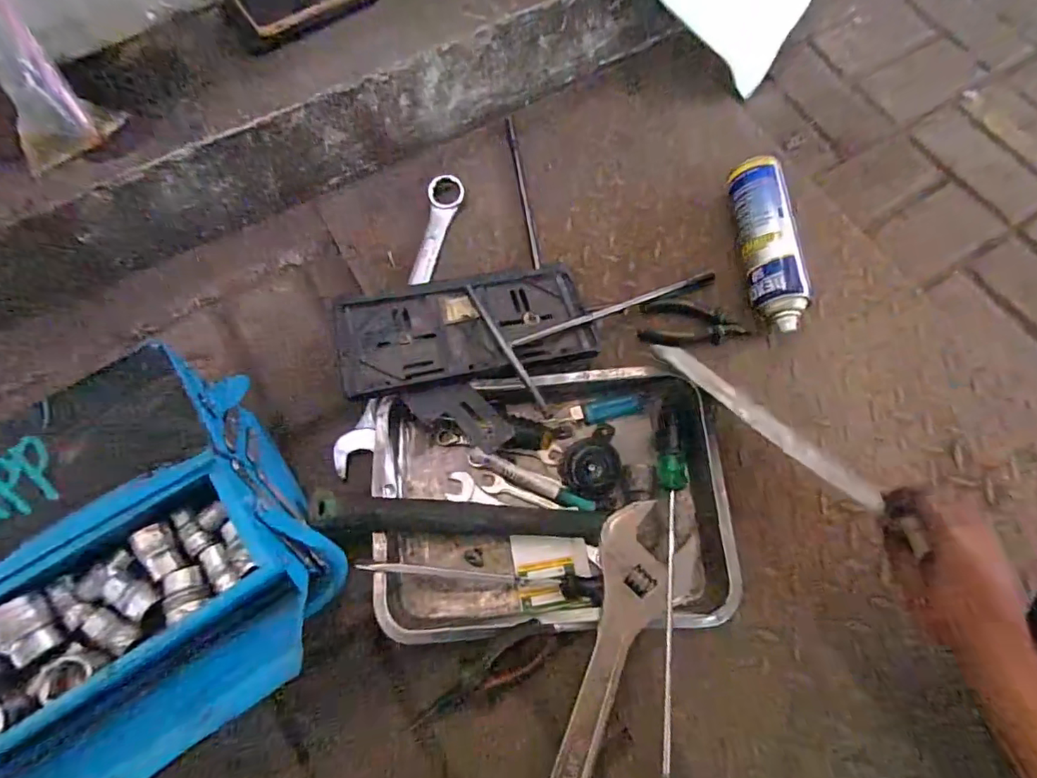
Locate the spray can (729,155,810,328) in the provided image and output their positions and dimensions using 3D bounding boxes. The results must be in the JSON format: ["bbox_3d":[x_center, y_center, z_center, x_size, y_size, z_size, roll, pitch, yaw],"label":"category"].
[{"bbox_3d":[0.305,-0.175,0.647,0.068,0.063,0.227,1,72,-2],"label":"spray can"}]

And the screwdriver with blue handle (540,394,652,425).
[{"bbox_3d":[0.089,0.026,0.592,0.115,0.017,0.022,-12,73,-6],"label":"screwdriver with blue handle"}]

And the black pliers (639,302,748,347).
[{"bbox_3d":[0.212,-0.080,0.634,0.129,0.010,0.055,-1,72,-2],"label":"black pliers"}]

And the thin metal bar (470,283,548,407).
[{"bbox_3d":[-0.017,-0.051,0.573,0.009,0.012,0.186,-25,58,-10],"label":"thin metal bar"}]

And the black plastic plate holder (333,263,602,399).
[{"bbox_3d":[-0.058,-0.075,0.598,0.283,0.013,0.151,-8,60,-11],"label":"black plastic plate holder"}]

